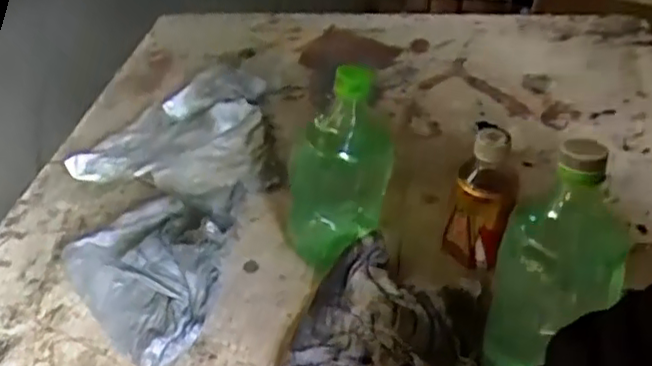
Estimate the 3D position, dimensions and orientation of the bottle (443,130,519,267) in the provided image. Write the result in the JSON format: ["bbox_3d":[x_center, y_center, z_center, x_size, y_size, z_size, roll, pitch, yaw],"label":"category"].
[{"bbox_3d":[0.139,0.016,0.572,0.054,0.133,0.046,10,39,17],"label":"bottle"}]

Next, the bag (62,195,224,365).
[{"bbox_3d":[-0.157,0.076,0.591,0.131,0.052,0.178,-28,43,-29],"label":"bag"}]

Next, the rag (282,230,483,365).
[{"bbox_3d":[0.058,0.123,0.524,0.157,0.035,0.163,13,40,22],"label":"rag"}]

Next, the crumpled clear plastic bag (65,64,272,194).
[{"bbox_3d":[-0.163,-0.091,0.815,0.203,0.034,0.278,6,38,12],"label":"crumpled clear plastic bag"}]

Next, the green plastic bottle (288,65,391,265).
[{"bbox_3d":[0.012,-0.011,0.571,0.095,0.184,0.075,0,37,5],"label":"green plastic bottle"}]

